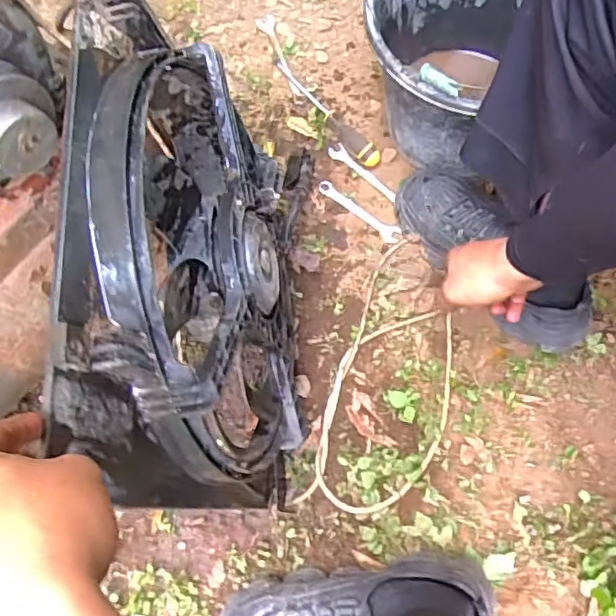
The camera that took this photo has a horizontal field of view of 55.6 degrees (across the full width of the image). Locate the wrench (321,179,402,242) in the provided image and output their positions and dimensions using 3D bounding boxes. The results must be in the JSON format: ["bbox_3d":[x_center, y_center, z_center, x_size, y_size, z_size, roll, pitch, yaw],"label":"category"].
[{"bbox_3d":[0.075,-0.142,0.850,0.139,0.008,0.026,38,79,14],"label":"wrench"}]

